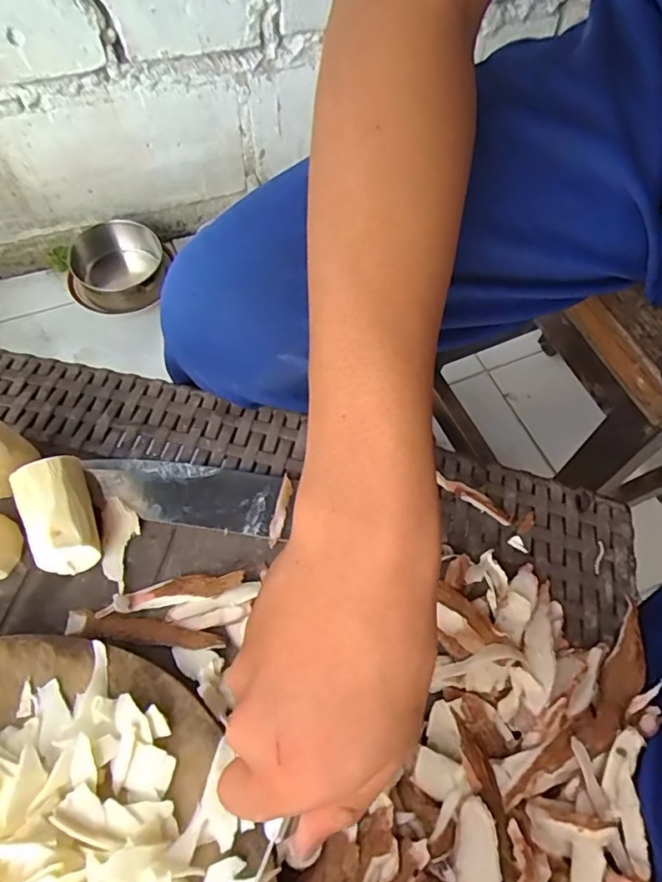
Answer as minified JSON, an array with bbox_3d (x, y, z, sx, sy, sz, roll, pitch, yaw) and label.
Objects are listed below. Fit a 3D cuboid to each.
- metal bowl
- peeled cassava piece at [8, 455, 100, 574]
[{"bbox_3d":[-0.351,-0.279,0.909,0.159,0.092,0.166,1,62,-3],"label":"metal bowl"},{"bbox_3d":[-0.143,0.039,0.287,0.034,0.029,0.054,-20,64,-13],"label":"peeled cassava piece"}]

